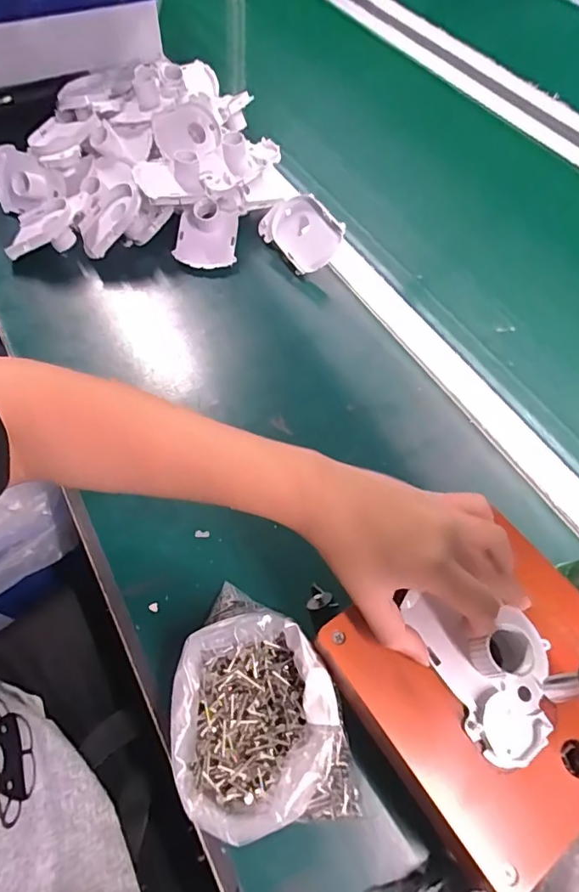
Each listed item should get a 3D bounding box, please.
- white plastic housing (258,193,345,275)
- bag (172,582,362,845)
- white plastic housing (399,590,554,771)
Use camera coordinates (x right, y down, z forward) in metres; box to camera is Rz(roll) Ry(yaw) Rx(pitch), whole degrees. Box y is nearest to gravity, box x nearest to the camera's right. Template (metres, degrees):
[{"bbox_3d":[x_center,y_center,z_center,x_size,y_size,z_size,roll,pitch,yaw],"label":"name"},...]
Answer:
[{"bbox_3d":[0.014,-0.244,0.547,0.096,0.066,0.024,41,28,8],"label":"white plastic housing"},{"bbox_3d":[-0.020,0.159,0.305,0.103,0.050,0.142,-8,60,-5],"label":"bag"},{"bbox_3d":[0.111,0.119,0.266,0.054,0.024,0.093,-21,62,-12],"label":"white plastic housing"}]

